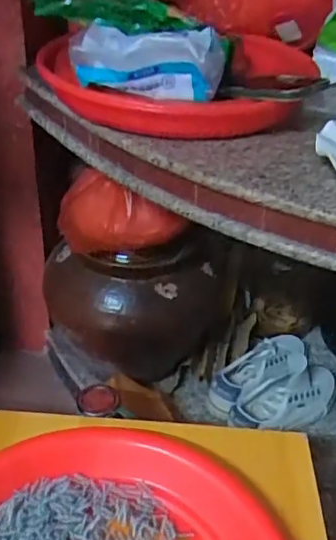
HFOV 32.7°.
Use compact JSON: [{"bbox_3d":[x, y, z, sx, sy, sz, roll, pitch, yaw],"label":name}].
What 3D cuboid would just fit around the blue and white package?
[{"bbox_3d":[-0.021,-0.223,0.611,0.159,0.066,0.085,4,34,0],"label":"blue and white package"}]

